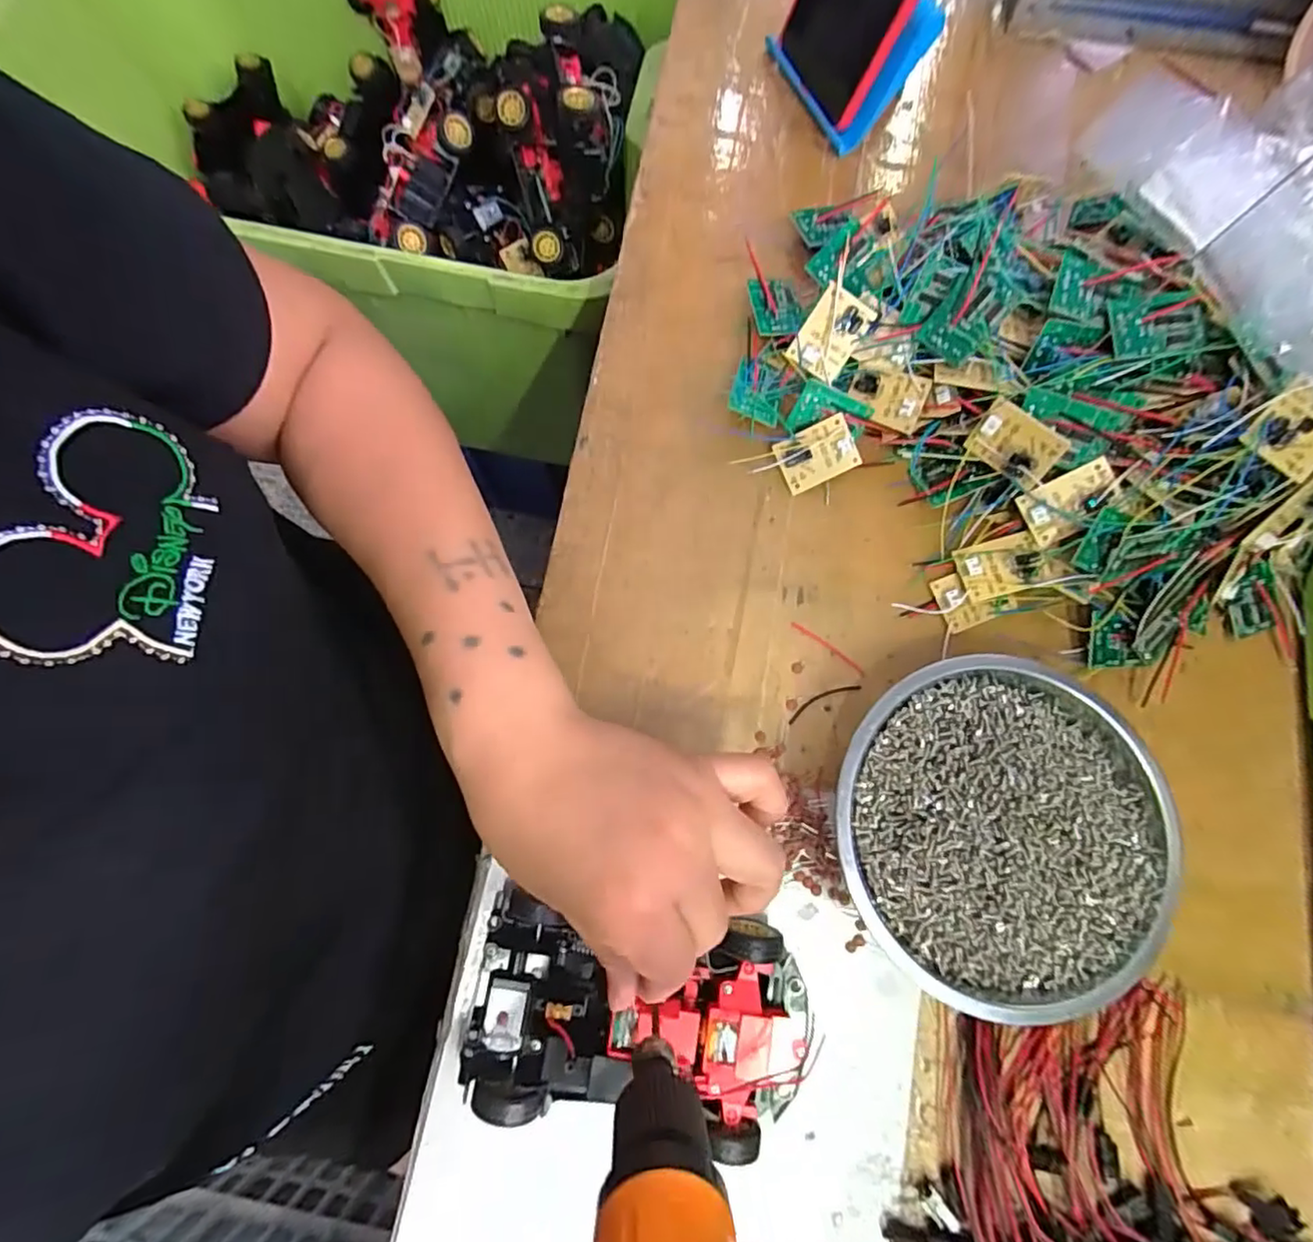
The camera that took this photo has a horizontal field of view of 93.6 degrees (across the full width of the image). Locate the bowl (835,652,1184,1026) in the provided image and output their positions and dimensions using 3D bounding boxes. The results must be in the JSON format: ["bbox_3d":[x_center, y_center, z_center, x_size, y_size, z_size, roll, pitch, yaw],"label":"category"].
[{"bbox_3d":[0.154,0.092,0.283,0.148,0.048,0.141,0,78,-1],"label":"bowl"}]

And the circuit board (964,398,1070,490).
[{"bbox_3d":[0.173,-0.085,0.300,0.039,0.028,0.010,45,47,18],"label":"circuit board"}]

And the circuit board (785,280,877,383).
[{"bbox_3d":[0.091,-0.150,0.324,0.028,0.005,0.041,31,109,-9],"label":"circuit board"}]

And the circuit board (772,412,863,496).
[{"bbox_3d":[0.087,-0.089,0.332,0.041,0.007,0.030,-26,107,5],"label":"circuit board"}]

